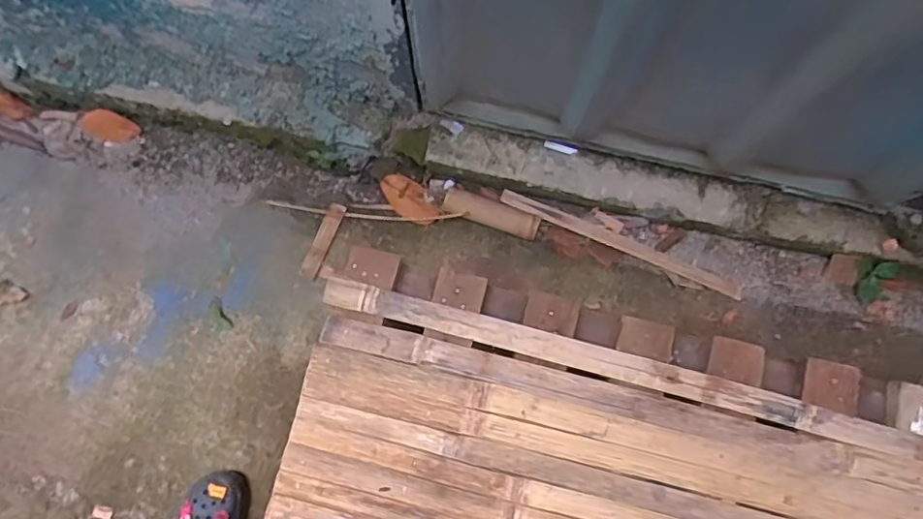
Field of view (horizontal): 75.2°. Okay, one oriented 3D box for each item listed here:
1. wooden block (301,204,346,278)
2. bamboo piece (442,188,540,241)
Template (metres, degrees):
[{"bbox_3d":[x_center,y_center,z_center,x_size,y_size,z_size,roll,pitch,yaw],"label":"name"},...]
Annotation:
[{"bbox_3d":[-0.265,-0.038,1.146,0.035,0.014,0.154,18,77,5],"label":"wooden block"},{"bbox_3d":[0.058,-0.086,1.136,0.188,0.035,0.052,23,78,6],"label":"bamboo piece"}]

